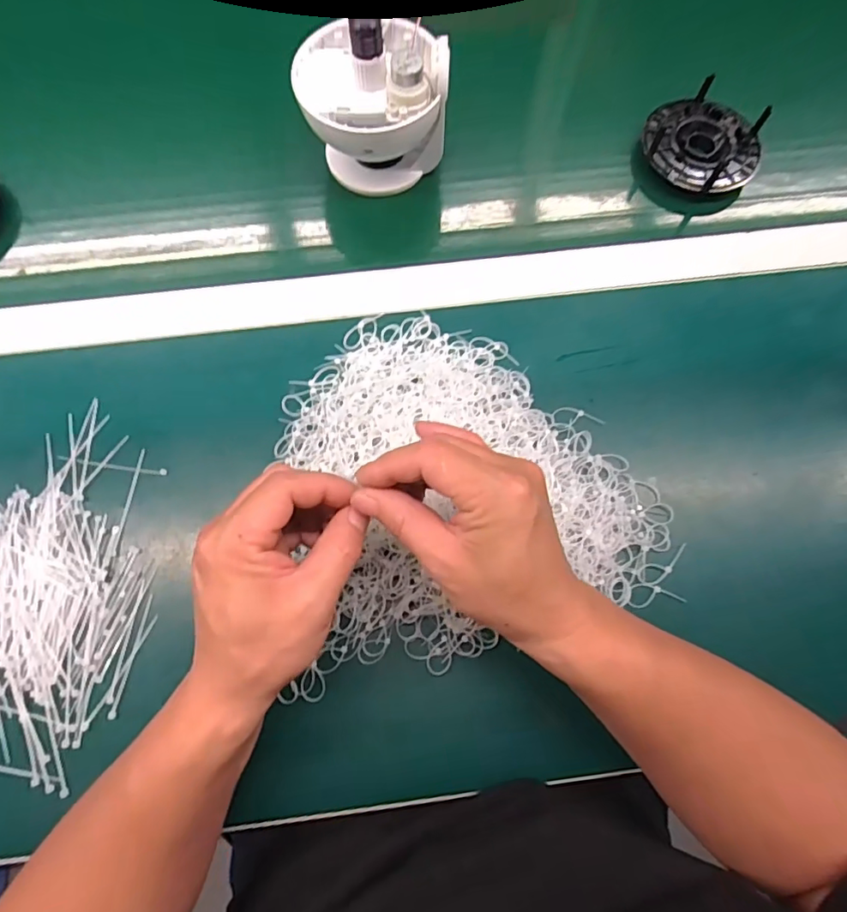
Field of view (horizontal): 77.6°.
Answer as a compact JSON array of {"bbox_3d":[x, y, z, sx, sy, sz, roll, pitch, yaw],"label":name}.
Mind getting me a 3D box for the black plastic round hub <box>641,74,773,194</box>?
[{"bbox_3d":[0.240,-0.269,0.457,0.097,0.037,0.089,0,75,0],"label":"black plastic round hub"}]

